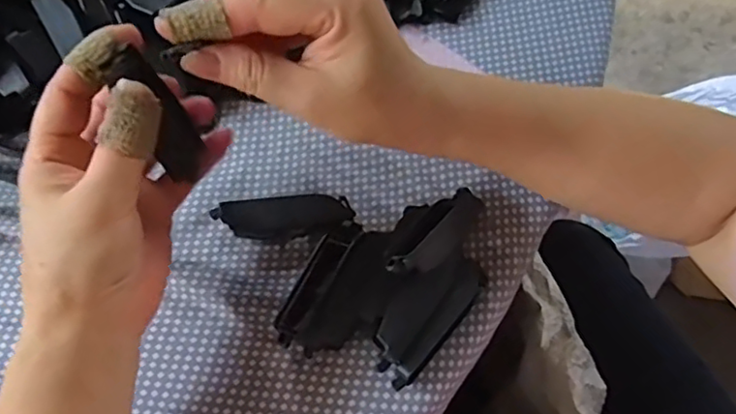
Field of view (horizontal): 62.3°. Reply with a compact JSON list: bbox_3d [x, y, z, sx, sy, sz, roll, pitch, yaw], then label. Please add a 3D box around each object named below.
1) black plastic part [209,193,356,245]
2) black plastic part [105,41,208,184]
[{"bbox_3d":[-0.045,0.006,0.328,0.072,0.019,0.019,-8,66,-2],"label":"black plastic part"},{"bbox_3d":[-0.092,-0.040,0.271,0.021,0.067,0.013,-32,53,-12],"label":"black plastic part"}]

